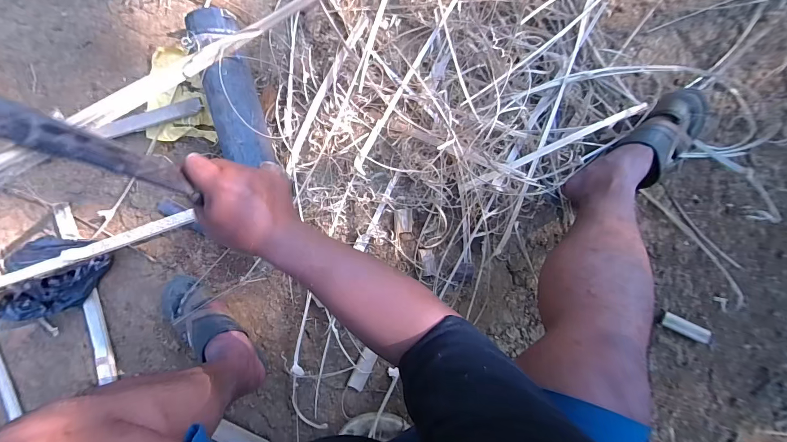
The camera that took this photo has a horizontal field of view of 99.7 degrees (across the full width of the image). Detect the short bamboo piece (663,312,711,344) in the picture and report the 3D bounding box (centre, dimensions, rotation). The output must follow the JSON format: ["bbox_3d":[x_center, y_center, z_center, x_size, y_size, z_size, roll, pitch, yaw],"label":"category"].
[{"bbox_3d":[0.615,0.226,0.690,0.111,0.030,0.030,24,93,1],"label":"short bamboo piece"}]

